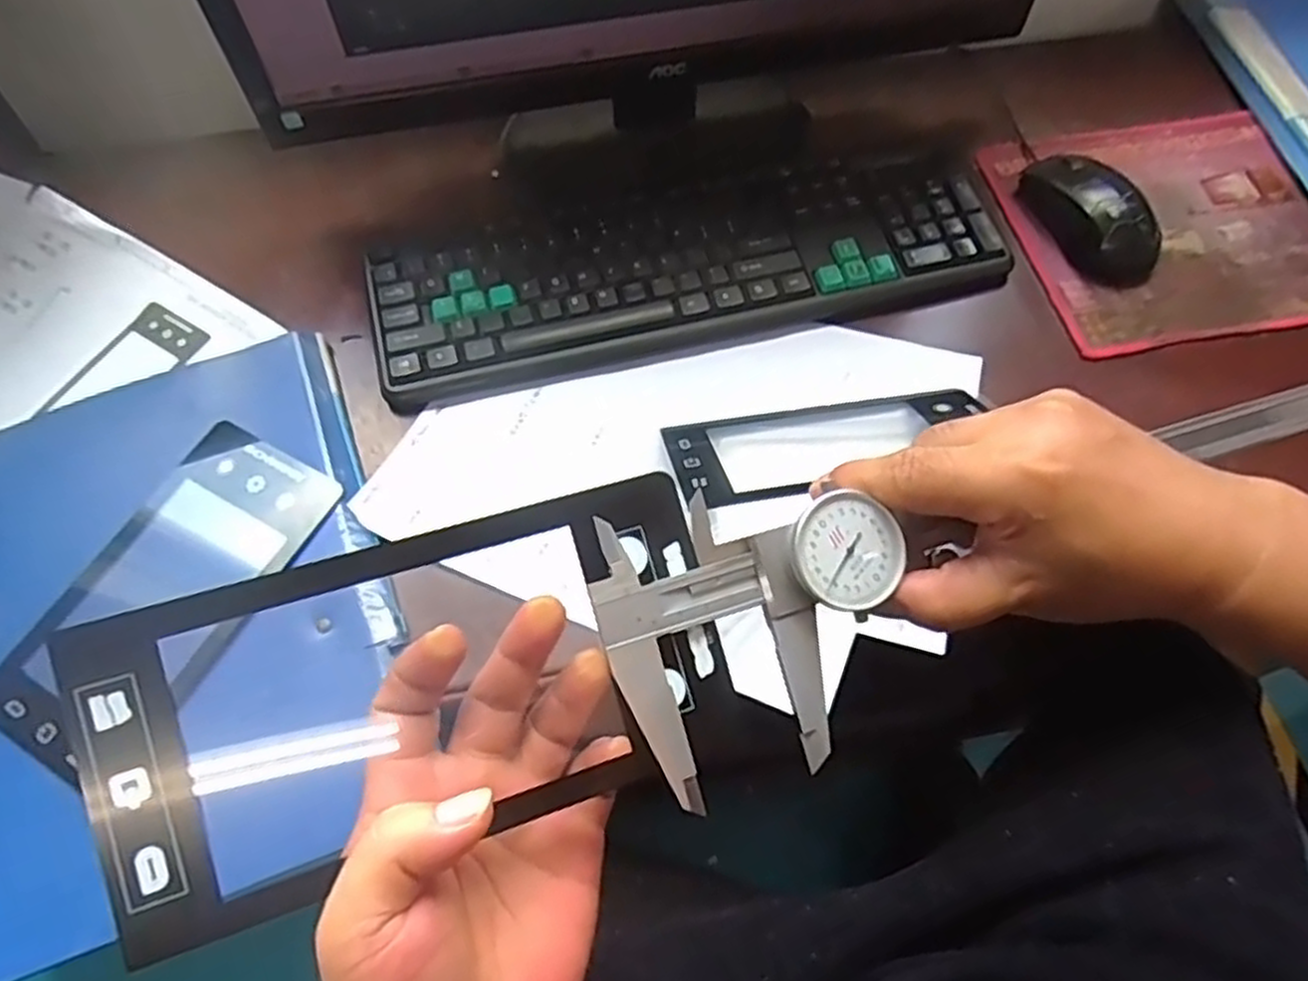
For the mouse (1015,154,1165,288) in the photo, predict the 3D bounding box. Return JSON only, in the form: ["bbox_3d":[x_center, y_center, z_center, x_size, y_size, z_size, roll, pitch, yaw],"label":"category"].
[{"bbox_3d":[0.313,-0.200,0.569,0.056,0.036,0.117,-28,67,-12],"label":"mouse"}]

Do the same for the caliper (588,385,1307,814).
[{"bbox_3d":[0.177,0.018,0.330,0.404,0.019,0.096,-13,86,-19],"label":"caliper"}]

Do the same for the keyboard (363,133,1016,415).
[{"bbox_3d":[0.025,-0.167,0.556,0.431,0.022,0.146,-14,65,-8],"label":"keyboard"}]

